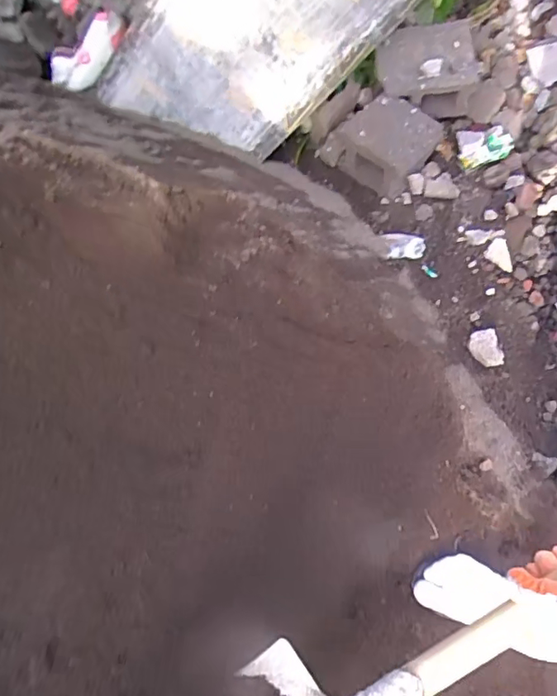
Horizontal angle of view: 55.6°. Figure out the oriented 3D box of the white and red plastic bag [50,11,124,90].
[{"bbox_3d":[-0.467,-0.727,1.303,0.281,0.088,0.106,-11,52,42],"label":"white and red plastic bag"}]

